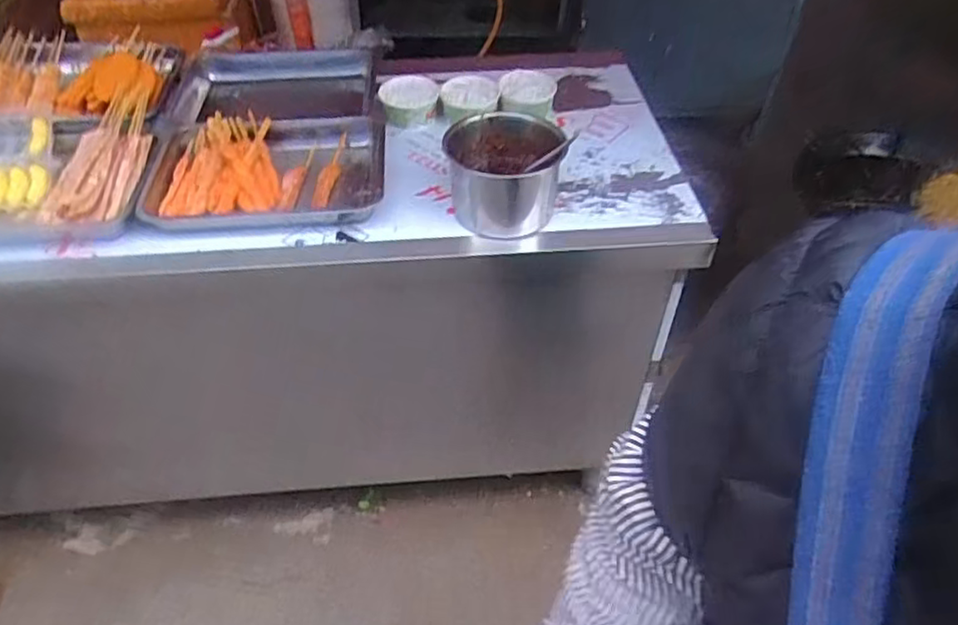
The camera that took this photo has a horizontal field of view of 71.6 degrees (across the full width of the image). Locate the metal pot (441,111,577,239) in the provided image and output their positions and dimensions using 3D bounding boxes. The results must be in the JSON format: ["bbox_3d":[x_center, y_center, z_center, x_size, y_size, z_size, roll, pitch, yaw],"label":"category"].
[{"bbox_3d":[0.050,-0.210,0.992,0.180,0.117,0.190,0,45,0],"label":"metal pot"}]

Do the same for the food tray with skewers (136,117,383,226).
[{"bbox_3d":[-0.336,-0.223,1.038,0.351,0.060,0.276,-6,46,-6],"label":"food tray with skewers"}]

